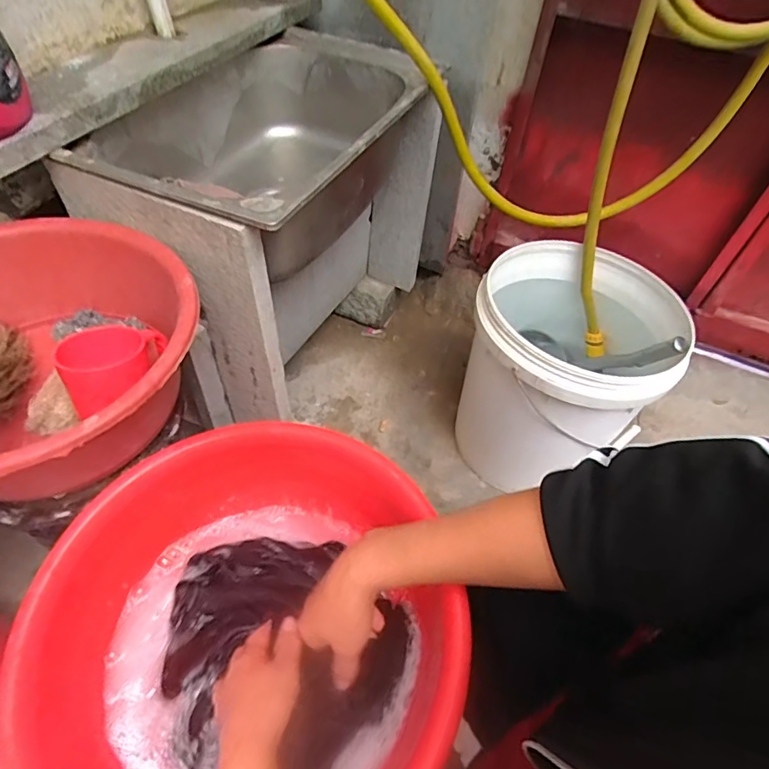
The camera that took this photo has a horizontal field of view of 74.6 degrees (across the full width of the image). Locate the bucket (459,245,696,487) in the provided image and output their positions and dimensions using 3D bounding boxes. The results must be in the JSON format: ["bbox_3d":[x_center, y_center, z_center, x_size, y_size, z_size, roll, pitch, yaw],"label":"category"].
[{"bbox_3d":[0.293,-0.008,0.890,0.298,0.381,0.317,2,52,-3],"label":"bucket"}]

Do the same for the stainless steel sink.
[{"bbox_3d":[-0.166,-0.335,0.774,0.350,0.209,0.508,23,54,13],"label":"stainless steel sink"}]

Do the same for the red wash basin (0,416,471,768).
[{"bbox_3d":[-0.123,0.221,0.456,0.348,0.124,0.354,2,52,-3],"label":"red wash basin"}]

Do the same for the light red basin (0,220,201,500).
[{"bbox_3d":[-0.368,-0.031,0.536,0.328,0.149,0.338,2,52,-3],"label":"light red basin"}]

